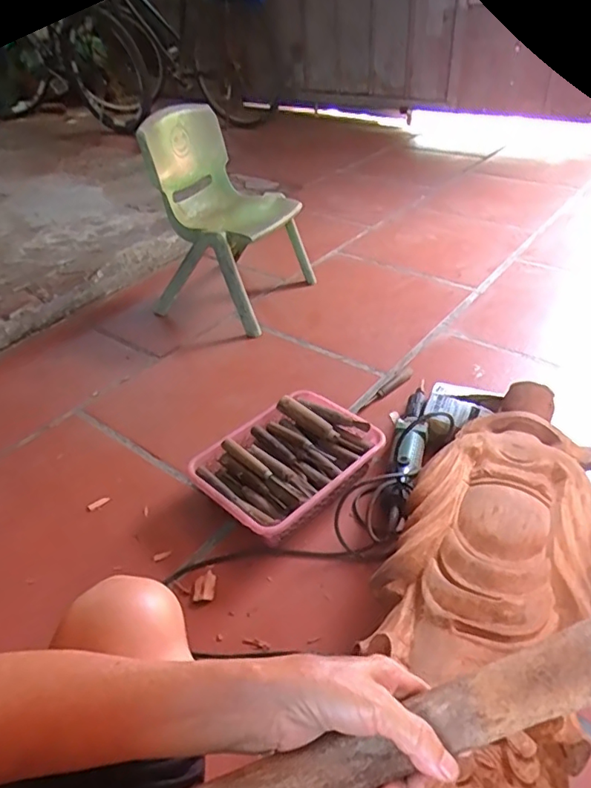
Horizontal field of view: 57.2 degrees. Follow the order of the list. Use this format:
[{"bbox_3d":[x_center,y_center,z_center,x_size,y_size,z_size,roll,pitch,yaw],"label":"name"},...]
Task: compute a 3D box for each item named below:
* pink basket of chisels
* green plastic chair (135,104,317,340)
[{"bbox_3d":[-0.012,0.133,1.005,0.315,0.089,0.234,-30,46,-30],"label":"pink basket of chisels"},{"bbox_3d":[-0.185,-0.464,1.435,0.310,0.471,0.384,14,41,20],"label":"green plastic chair"}]

